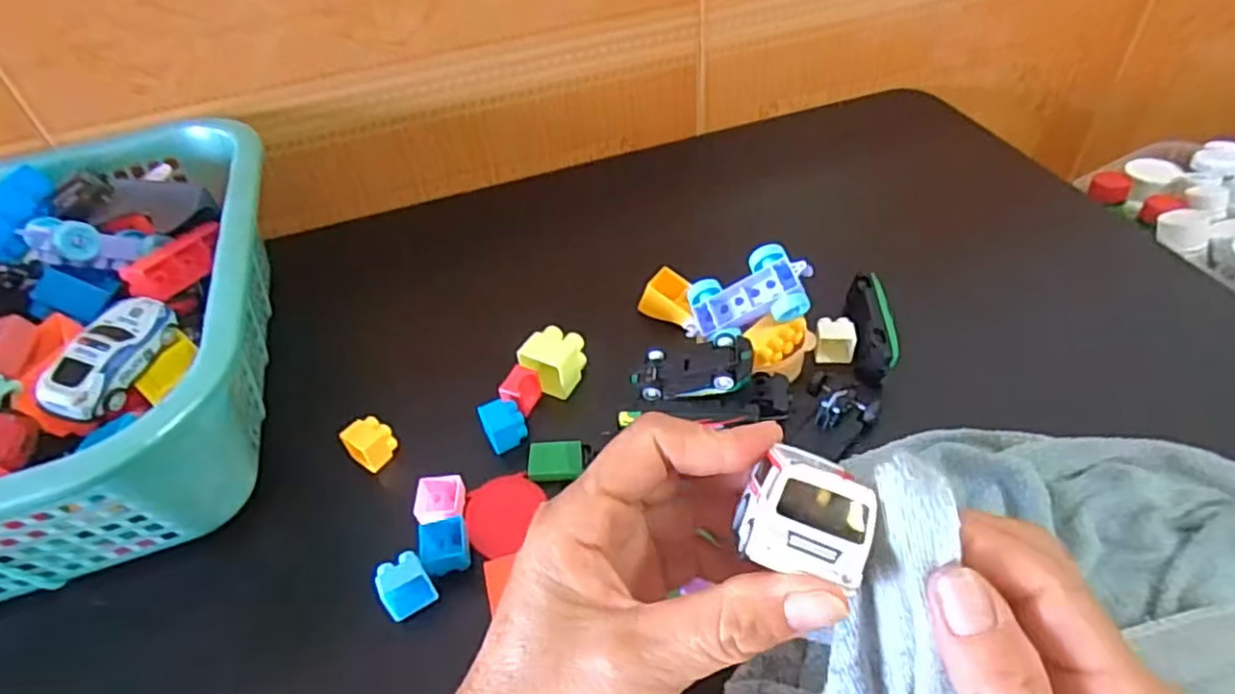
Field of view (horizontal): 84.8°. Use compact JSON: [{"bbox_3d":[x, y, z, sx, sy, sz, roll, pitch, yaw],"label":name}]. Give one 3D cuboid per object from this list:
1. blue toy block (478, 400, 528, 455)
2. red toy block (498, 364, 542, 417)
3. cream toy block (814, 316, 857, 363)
[{"bbox_3d":[-0.060,0.041,0.357,0.021,0.018,0.021,-21,48,-14],"label":"blue toy block"},{"bbox_3d":[-0.054,0.024,0.374,0.016,0.015,0.025,13,49,17],"label":"red toy block"},{"bbox_3d":[0.123,-0.004,0.382,0.021,0.018,0.018,4,47,9],"label":"cream toy block"}]

